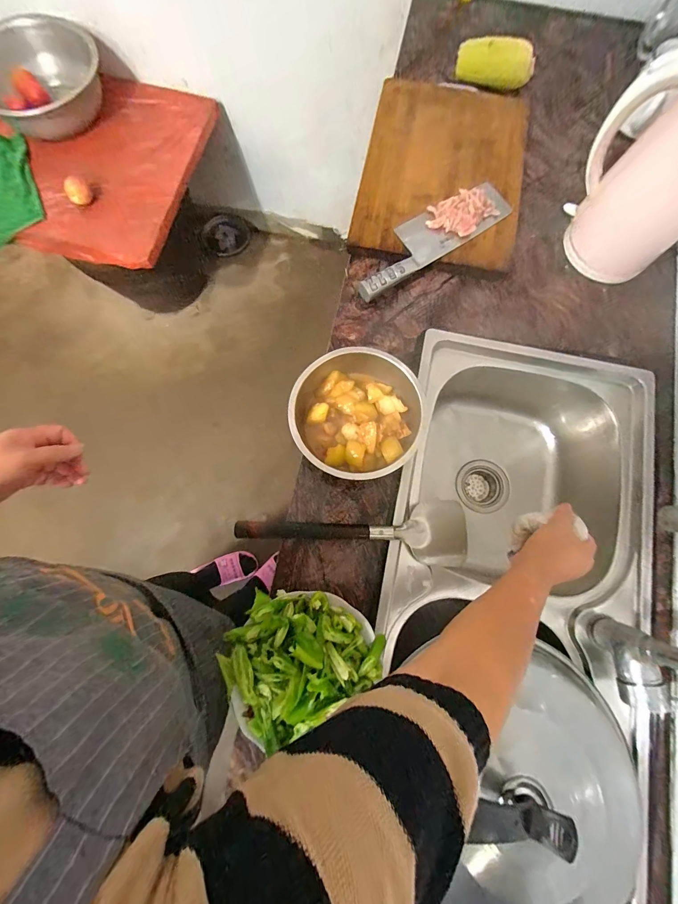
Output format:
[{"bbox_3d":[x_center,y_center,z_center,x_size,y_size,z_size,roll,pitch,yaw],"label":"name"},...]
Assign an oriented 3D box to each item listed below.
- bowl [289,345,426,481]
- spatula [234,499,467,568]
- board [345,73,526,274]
[{"bbox_3d":[0.016,-0.054,0.511,0.166,0.064,0.193,-13,79,-4],"label":"bowl"},{"bbox_3d":[0.024,0.136,0.512,0.343,0.037,0.096,-6,79,-2],"label":"spatula"},{"bbox_3d":[0.185,-0.494,0.600,0.272,0.028,0.325,11,85,5],"label":"board"}]

